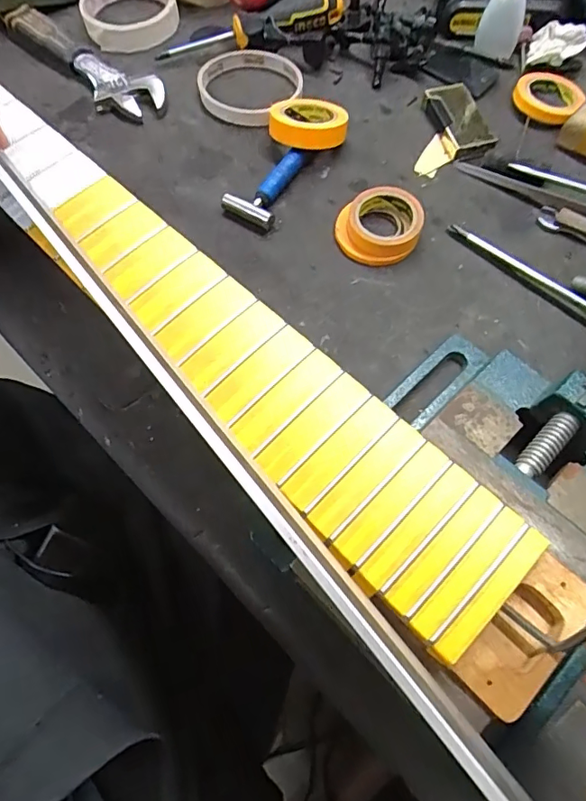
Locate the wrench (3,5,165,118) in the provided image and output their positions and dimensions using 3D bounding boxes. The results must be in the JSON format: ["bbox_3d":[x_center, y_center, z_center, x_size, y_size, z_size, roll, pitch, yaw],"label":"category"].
[{"bbox_3d":[-0.186,-0.297,0.438,0.174,0.017,0.044,38,73,16],"label":"wrench"}]

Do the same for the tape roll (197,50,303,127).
[{"bbox_3d":[-0.035,-0.259,0.416,0.084,0.015,0.086,-1,67,2],"label":"tape roll"}]

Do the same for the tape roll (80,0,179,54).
[{"bbox_3d":[-0.147,-0.354,0.455,0.083,0.023,0.088,-11,67,-3],"label":"tape roll"}]

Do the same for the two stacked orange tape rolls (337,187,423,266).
[{"bbox_3d":[0.061,-0.124,0.359,0.060,0.017,0.052,-8,67,-1],"label":"two stacked orange tape rolls"}]

